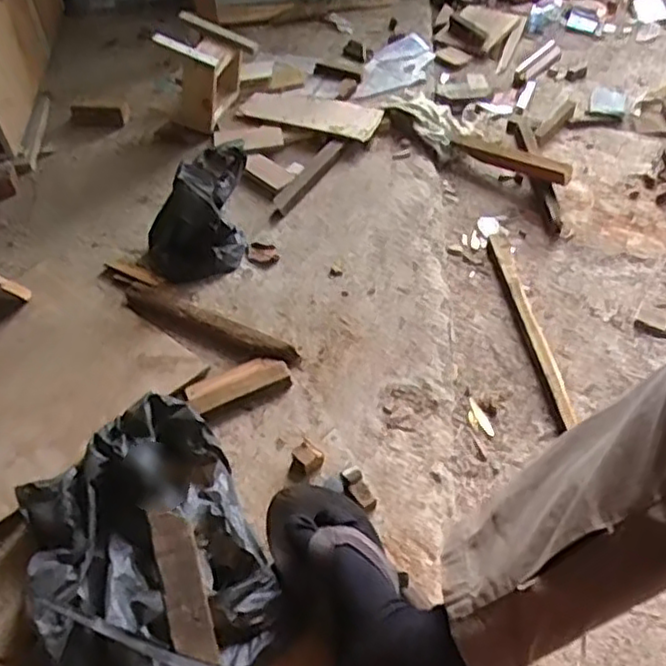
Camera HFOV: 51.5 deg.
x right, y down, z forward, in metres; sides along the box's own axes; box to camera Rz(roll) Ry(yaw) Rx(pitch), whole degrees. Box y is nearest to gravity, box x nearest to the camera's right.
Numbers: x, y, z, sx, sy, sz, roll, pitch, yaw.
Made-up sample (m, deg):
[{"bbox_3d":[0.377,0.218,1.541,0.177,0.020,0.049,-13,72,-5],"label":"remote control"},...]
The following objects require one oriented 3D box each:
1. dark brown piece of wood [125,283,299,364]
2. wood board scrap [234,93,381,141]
[{"bbox_3d":[-0.185,-0.010,1.005,0.281,0.022,0.055,22,53,19],"label":"dark brown piece of wood"},{"bbox_3d":[-0.041,-0.437,1.356,0.274,0.022,0.124,15,48,20],"label":"wood board scrap"}]

